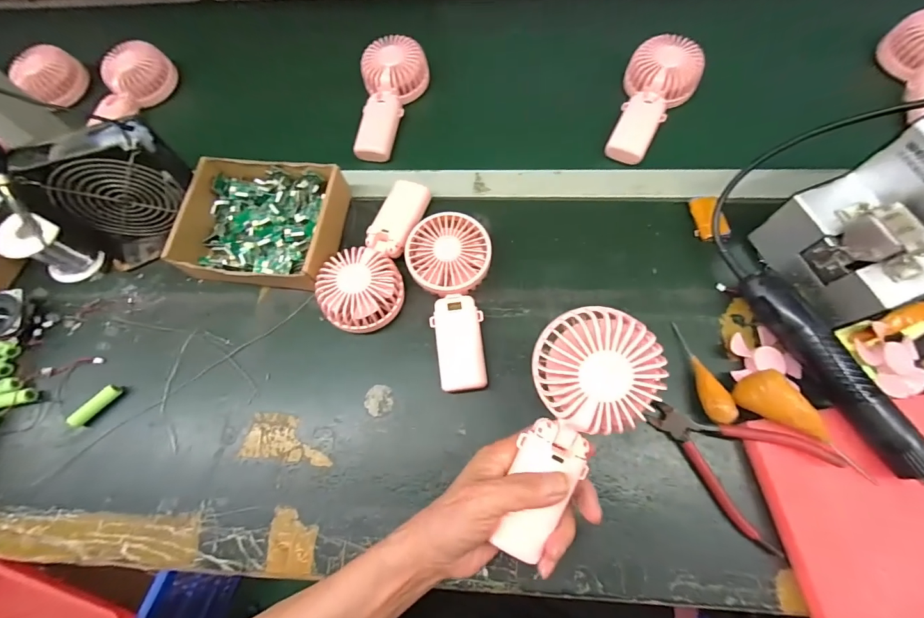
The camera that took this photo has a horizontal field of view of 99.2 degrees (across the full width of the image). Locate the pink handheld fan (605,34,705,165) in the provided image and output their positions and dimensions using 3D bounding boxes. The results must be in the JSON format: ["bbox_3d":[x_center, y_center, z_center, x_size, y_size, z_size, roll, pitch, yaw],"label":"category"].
[{"bbox_3d":[0.238,-0.262,0.500,0.087,0.033,0.171,26,86,11],"label":"pink handheld fan"}]

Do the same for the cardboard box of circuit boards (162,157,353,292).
[{"bbox_3d":[-0.231,-0.096,0.453,0.179,0.053,0.149,5,70,4],"label":"cardboard box of circuit boards"}]

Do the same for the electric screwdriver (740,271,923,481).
[{"bbox_3d":[0.346,0.059,0.352,0.036,0.032,0.228,-22,71,-5],"label":"electric screwdriver"}]

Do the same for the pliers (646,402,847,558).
[{"bbox_3d":[0.247,0.129,0.359,0.141,0.033,0.097,40,76,15],"label":"pliers"}]

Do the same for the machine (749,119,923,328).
[{"bbox_3d":[0.413,-0.083,0.350,0.169,0.144,0.122,-19,69,-4],"label":"machine"}]

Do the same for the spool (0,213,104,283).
[{"bbox_3d":[-0.469,-0.066,0.448,0.057,0.071,0.047,6,70,5],"label":"spool"}]

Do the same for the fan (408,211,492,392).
[{"bbox_3d":[-0.013,-0.009,0.413,0.087,0.044,0.184,-2,70,2],"label":"fan"}]

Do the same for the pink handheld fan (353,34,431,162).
[{"bbox_3d":[-0.097,-0.279,0.519,0.083,0.044,0.166,6,70,5],"label":"pink handheld fan"}]

